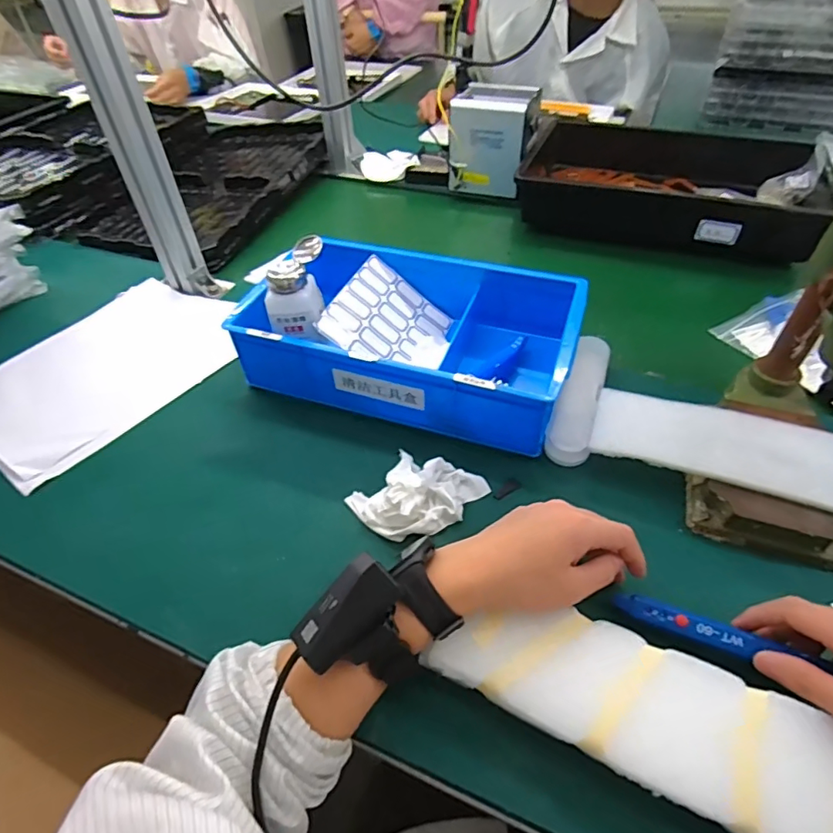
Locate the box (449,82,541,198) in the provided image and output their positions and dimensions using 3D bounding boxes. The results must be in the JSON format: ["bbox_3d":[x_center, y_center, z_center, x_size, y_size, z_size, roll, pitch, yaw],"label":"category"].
[{"bbox_3d":[0.127,-0.464,0.886,0.128,0.133,0.127,14,49,15],"label":"box"}]

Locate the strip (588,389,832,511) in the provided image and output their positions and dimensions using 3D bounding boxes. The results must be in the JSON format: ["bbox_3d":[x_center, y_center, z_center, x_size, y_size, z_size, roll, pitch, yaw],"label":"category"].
[{"bbox_3d":[0.332,0.038,0.476,0.328,0.017,0.086,17,70,18],"label":"strip"}]

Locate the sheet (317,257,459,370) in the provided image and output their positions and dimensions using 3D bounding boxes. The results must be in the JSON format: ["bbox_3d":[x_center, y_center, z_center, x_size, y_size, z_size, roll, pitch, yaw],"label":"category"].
[{"bbox_3d":[-0.028,-0.107,0.609,0.136,0.010,0.148,36,51,-9],"label":"sheet"}]

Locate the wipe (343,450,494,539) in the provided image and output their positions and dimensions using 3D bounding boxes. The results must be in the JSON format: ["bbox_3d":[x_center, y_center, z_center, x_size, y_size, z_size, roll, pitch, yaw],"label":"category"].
[{"bbox_3d":[0.001,0.065,0.485,0.089,0.035,0.105,34,57,30],"label":"wipe"}]

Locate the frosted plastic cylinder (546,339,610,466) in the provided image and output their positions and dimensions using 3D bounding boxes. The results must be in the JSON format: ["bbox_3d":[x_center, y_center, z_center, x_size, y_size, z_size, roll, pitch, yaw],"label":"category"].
[{"bbox_3d":[0.176,-0.022,0.572,0.047,0.033,0.173,14,49,15],"label":"frosted plastic cylinder"}]

